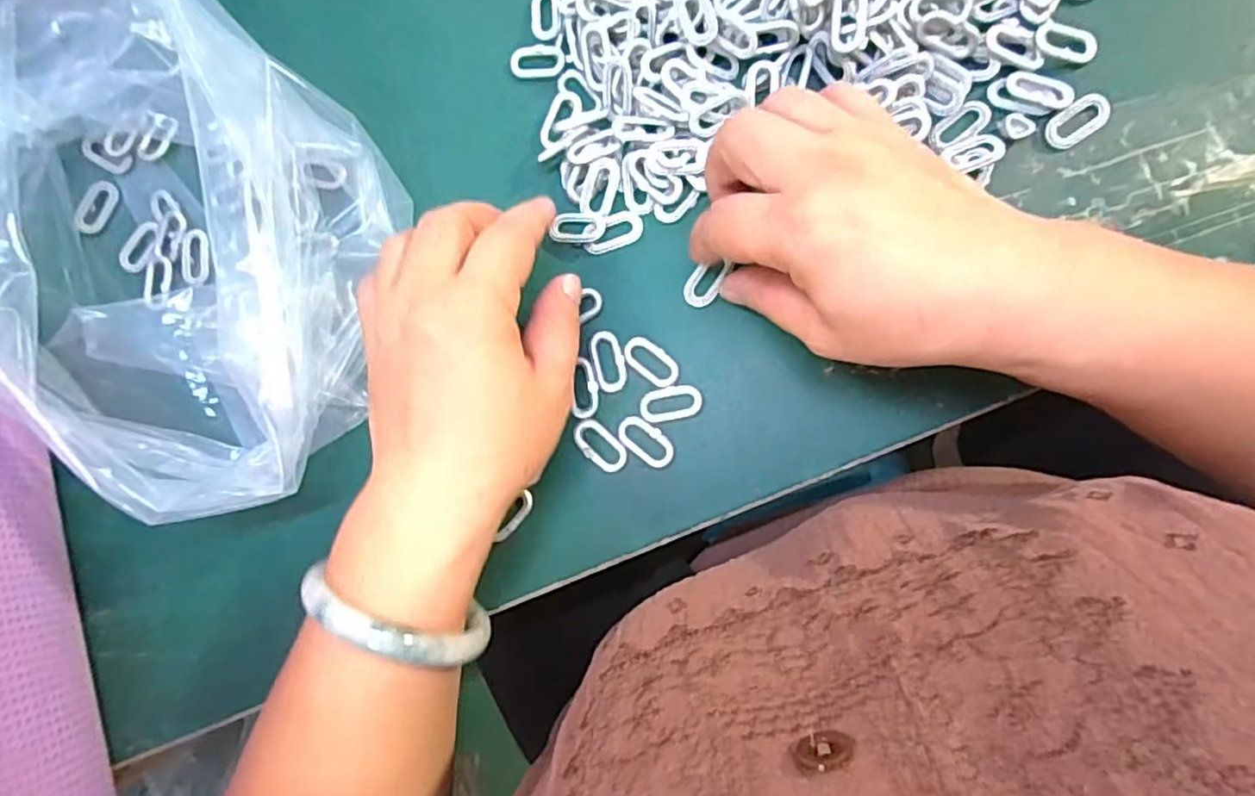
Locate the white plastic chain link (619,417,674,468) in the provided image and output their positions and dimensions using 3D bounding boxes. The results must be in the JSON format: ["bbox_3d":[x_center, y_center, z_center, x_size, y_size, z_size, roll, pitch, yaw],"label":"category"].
[{"bbox_3d":[0.008,0.018,0.280,0.026,0.004,0.014,41,91,9],"label":"white plastic chain link"}]

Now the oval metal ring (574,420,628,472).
[{"bbox_3d":[-0.012,0.021,0.282,0.026,0.004,0.014,40,91,9],"label":"oval metal ring"}]

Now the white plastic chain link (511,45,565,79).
[{"bbox_3d":[-0.042,-0.156,0.305,0.026,0.004,0.014,4,86,8],"label":"white plastic chain link"}]

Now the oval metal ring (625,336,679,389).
[{"bbox_3d":[0.010,-0.016,0.283,0.027,0.004,0.013,37,91,9],"label":"oval metal ring"}]

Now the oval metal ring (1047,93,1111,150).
[{"bbox_3d":[0.185,-0.113,0.269,0.027,0.005,0.014,-35,82,4],"label":"oval metal ring"}]

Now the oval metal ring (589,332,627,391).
[{"bbox_3d":[-0.008,-0.016,0.285,0.013,0.004,0.027,-17,83,6],"label":"oval metal ring"}]

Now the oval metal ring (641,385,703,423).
[{"bbox_3d":[0.019,0.002,0.280,0.026,0.004,0.014,-12,84,6],"label":"oval metal ring"}]

